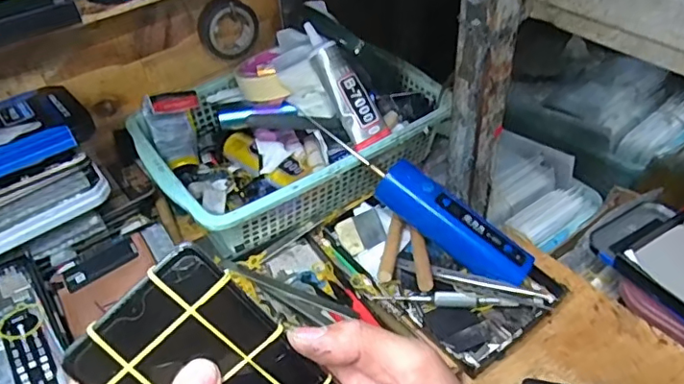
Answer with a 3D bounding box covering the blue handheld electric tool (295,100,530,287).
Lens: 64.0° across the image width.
[{"bbox_3d":[0.053,0.001,0.447,0.220,0.033,0.028,38,55,13],"label":"blue handheld electric tool"}]

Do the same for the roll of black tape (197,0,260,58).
[{"bbox_3d":[-0.111,-0.163,0.538,0.056,0.057,0.023,-32,50,-26],"label":"roll of black tape"}]

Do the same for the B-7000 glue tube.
[{"bbox_3d":[0.001,-0.100,0.509,0.034,0.021,0.123,-30,91,-28],"label":"B-7000 glue tube"}]

